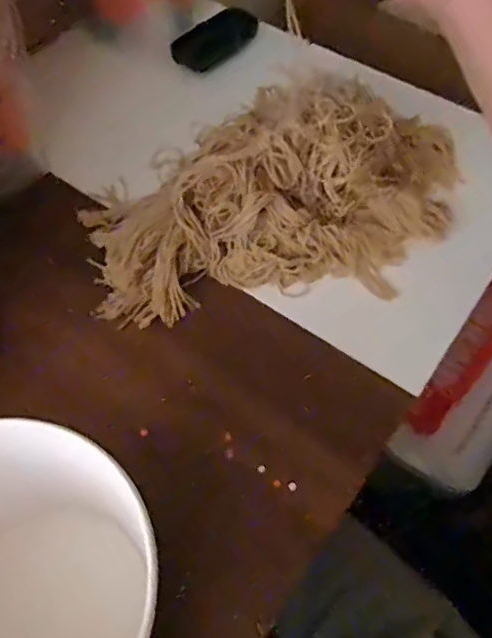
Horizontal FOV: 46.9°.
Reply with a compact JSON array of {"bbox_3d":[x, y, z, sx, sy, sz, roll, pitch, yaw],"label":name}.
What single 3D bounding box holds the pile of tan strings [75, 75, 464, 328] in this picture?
[{"bbox_3d":[0.034,-0.115,0.485,0.350,0.104,0.185,-7,60,-4],"label":"pile of tan strings"}]

